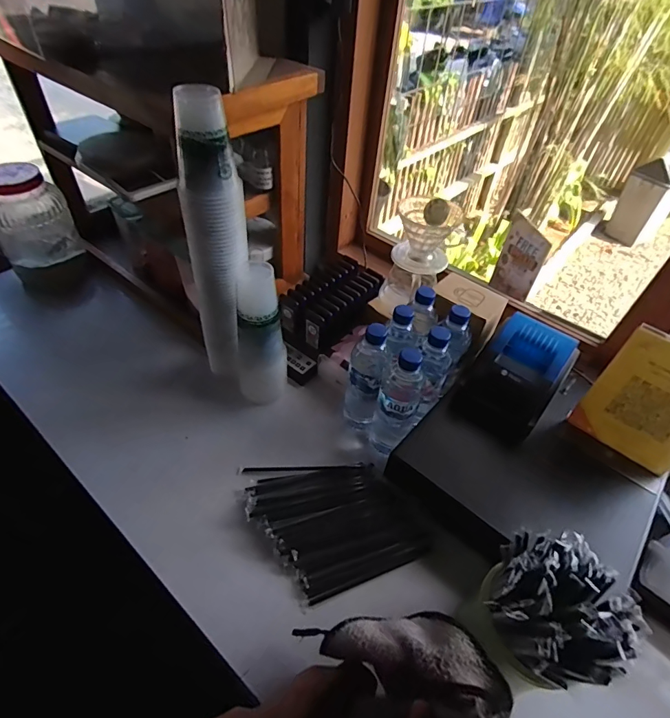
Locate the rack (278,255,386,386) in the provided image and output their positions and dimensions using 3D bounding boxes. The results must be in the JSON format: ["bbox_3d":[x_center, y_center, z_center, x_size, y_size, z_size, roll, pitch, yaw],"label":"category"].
[{"bbox_3d":[-0.023,-0.091,0.876,0.136,0.103,0.284,29,51,20],"label":"rack"}]

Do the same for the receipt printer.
[{"bbox_3d":[0.292,0.030,0.686,0.122,0.133,0.154,32,52,22],"label":"receipt printer"}]

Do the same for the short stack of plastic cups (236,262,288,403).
[{"bbox_3d":[-0.129,-0.050,0.715,0.082,0.261,0.101,-7,48,-12],"label":"short stack of plastic cups"}]

